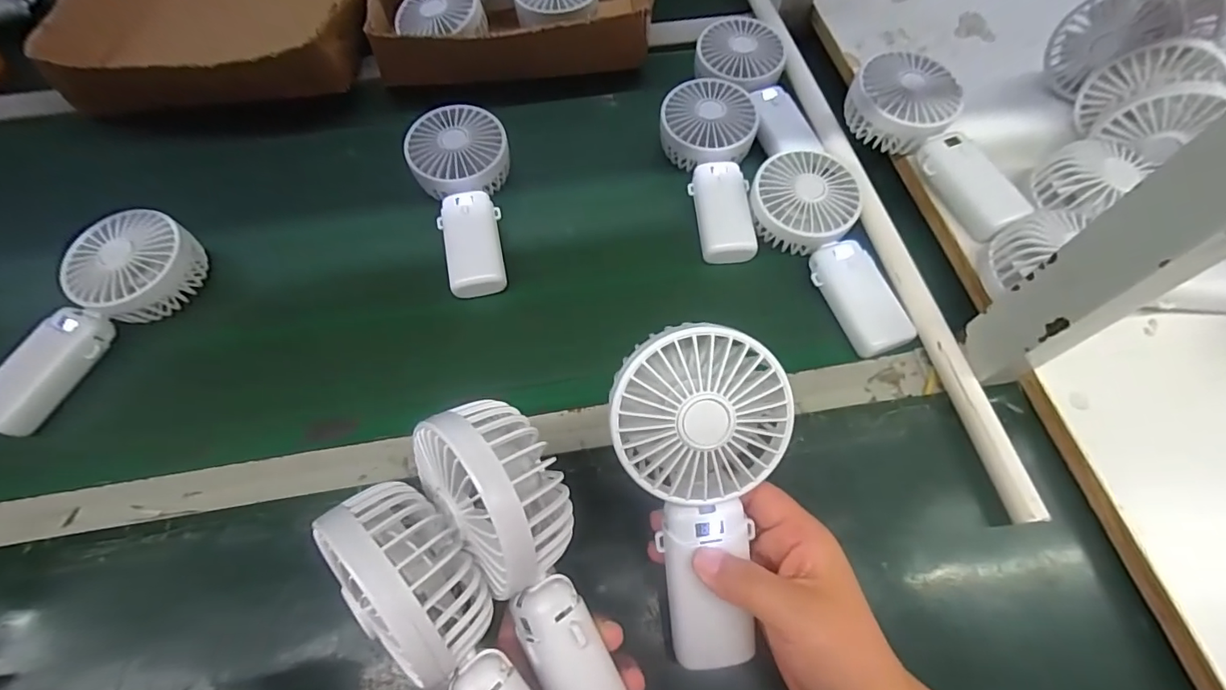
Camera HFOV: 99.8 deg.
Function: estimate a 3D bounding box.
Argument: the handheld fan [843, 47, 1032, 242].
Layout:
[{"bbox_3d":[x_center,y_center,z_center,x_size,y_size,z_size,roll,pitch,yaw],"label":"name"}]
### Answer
[{"bbox_3d":[0.275,-0.169,0.427,0.086,0.051,0.174,-27,67,-13],"label":"handheld fan"}]

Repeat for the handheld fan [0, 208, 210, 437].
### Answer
[{"bbox_3d":[-0.419,-0.024,0.416,0.082,0.059,0.188,28,67,13],"label":"handheld fan"}]

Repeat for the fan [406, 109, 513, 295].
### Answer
[{"bbox_3d":[-0.123,-0.131,0.450,0.082,0.036,0.182,-17,65,-8],"label":"fan"}]

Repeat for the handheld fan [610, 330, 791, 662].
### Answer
[{"bbox_3d":[0.047,0.078,0.266,0.083,0.032,0.176,-6,101,-3],"label":"handheld fan"}]

